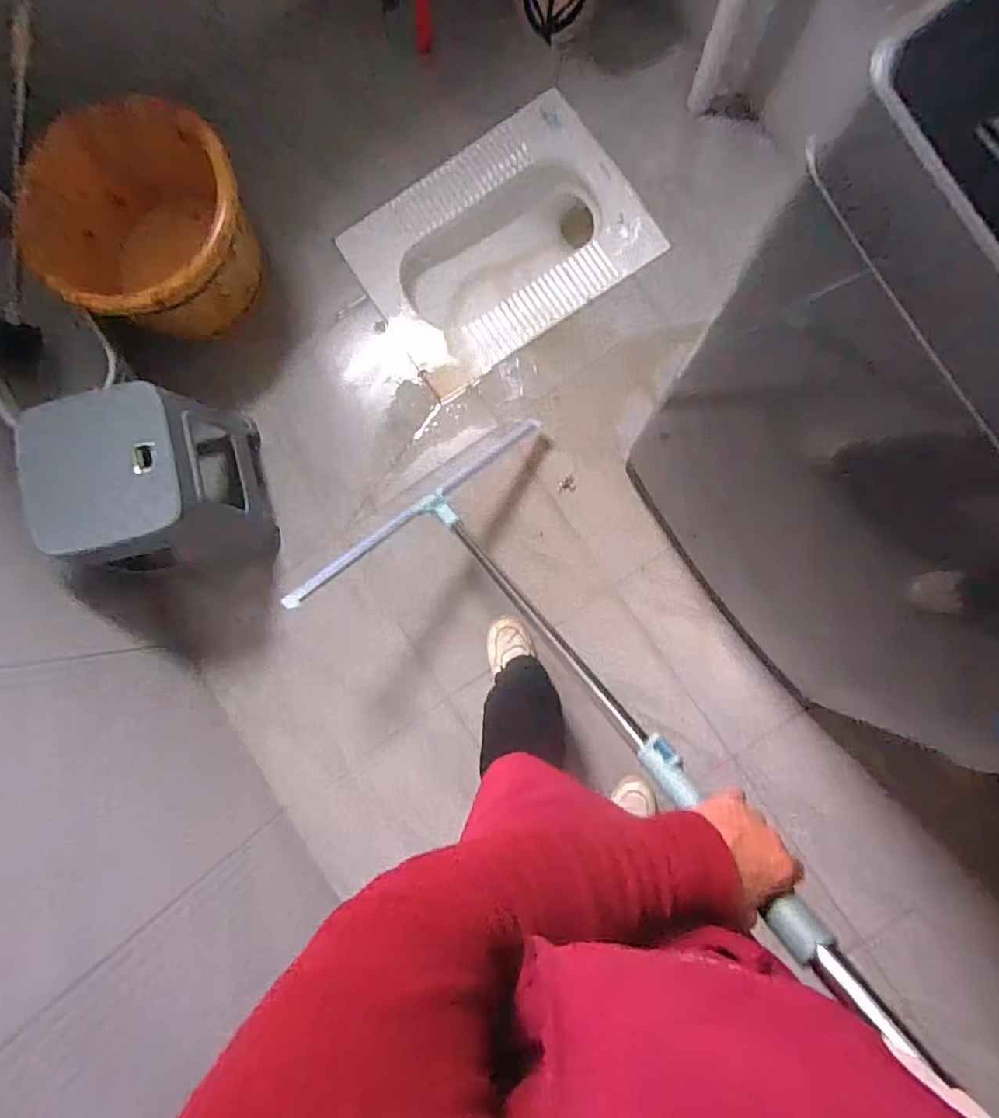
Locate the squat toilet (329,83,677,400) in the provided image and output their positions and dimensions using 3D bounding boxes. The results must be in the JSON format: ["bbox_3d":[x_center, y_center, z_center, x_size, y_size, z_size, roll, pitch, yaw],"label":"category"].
[{"bbox_3d":[0.000,-0.664,1.296,0.572,0.131,0.456,-32,85,0],"label":"squat toilet"}]

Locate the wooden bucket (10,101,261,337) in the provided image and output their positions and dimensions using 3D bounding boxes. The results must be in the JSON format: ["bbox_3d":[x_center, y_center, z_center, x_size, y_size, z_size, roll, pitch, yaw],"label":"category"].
[{"bbox_3d":[-0.697,-0.669,1.227,0.410,0.287,0.466,-45,83,-1],"label":"wooden bucket"}]

